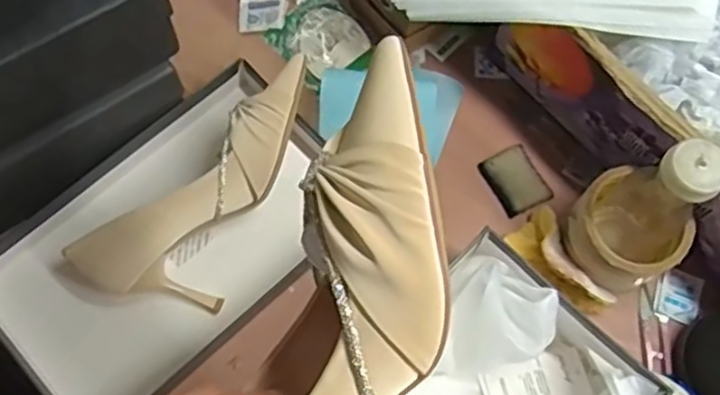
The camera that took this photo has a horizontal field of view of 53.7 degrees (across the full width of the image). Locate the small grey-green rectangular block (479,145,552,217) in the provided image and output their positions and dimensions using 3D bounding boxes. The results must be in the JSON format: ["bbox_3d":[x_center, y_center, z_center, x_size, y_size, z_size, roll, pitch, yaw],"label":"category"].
[{"bbox_3d":[0.142,-0.015,0.650,0.046,0.008,0.059,-27,73,-11],"label":"small grey-green rectangular block"}]

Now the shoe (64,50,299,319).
[{"bbox_3d":[-0.110,0.009,0.589,0.240,0.087,0.099,-40,76,-14],"label":"shoe"}]

